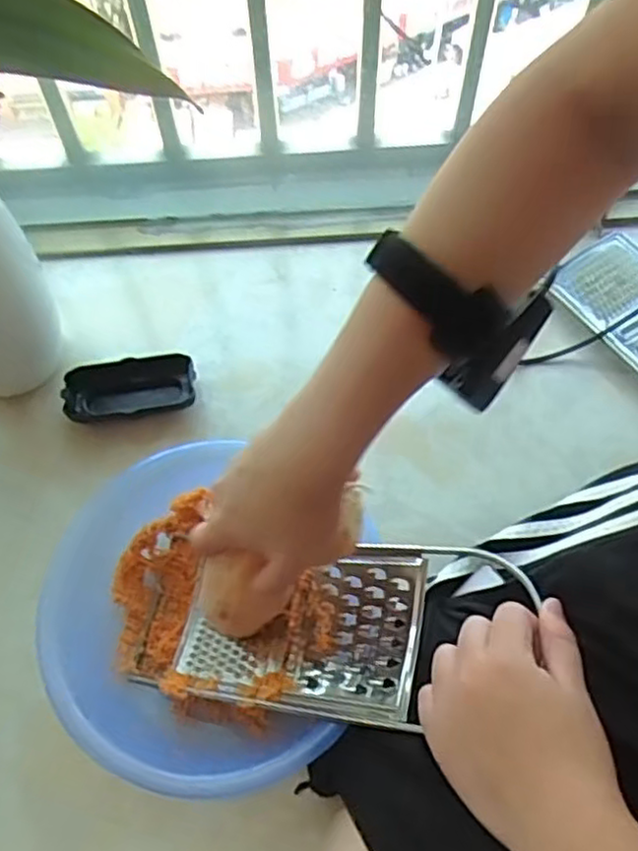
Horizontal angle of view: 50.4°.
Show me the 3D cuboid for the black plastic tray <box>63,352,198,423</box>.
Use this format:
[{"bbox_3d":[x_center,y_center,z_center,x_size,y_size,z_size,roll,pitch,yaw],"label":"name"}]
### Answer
[{"bbox_3d":[-0.163,-0.031,0.594,0.109,0.031,0.049,-5,61,-2],"label":"black plastic tray"}]

